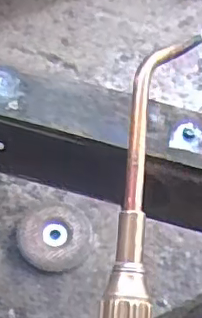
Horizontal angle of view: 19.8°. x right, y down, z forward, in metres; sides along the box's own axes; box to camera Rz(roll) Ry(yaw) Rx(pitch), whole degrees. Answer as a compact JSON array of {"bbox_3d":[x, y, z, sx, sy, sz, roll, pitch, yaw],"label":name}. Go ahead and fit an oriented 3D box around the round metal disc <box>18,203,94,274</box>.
[{"bbox_3d":[-0.058,0.092,0.711,0.086,0.018,0.088,1,59,-2],"label":"round metal disc"}]

